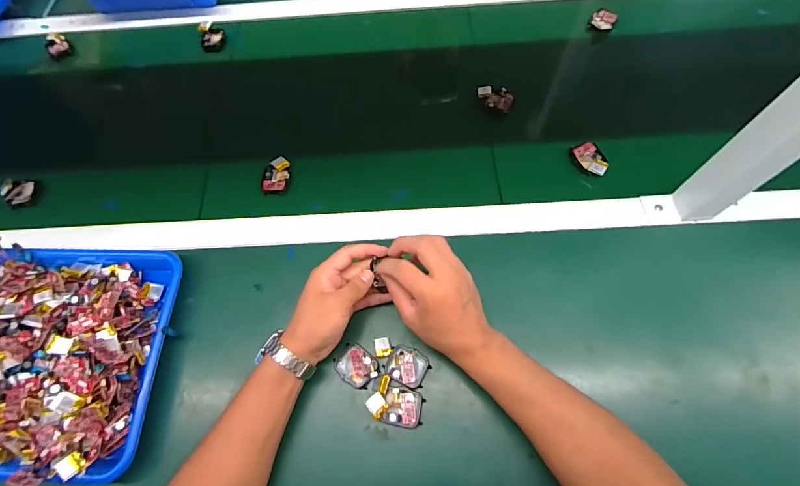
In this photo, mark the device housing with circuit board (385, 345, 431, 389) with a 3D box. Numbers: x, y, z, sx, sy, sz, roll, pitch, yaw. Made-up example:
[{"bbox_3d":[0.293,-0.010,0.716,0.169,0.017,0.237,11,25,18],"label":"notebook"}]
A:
[{"bbox_3d":[0.009,0.138,0.450,0.045,0.012,0.040,28,70,14],"label":"device housing with circuit board"}]

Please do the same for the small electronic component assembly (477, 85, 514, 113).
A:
[{"bbox_3d":[0.144,-0.220,0.601,0.056,0.020,0.026,30,71,15],"label":"small electronic component assembly"}]

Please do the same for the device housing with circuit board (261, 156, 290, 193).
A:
[{"bbox_3d":[-0.174,-0.094,0.561,0.035,0.017,0.052,2,66,4],"label":"device housing with circuit board"}]

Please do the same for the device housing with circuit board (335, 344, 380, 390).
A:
[{"bbox_3d":[-0.049,0.138,0.450,0.046,0.016,0.038,37,73,17],"label":"device housing with circuit board"}]

